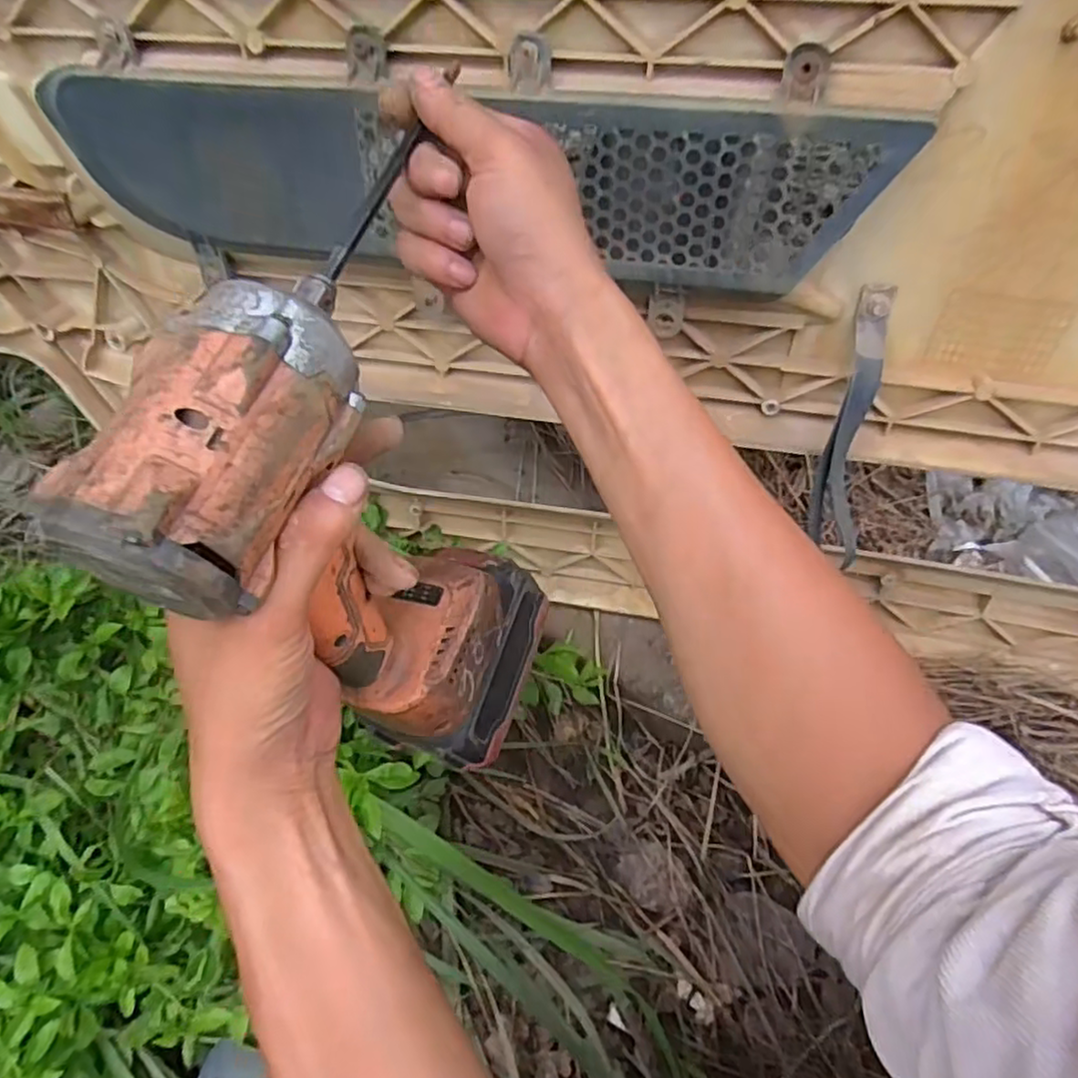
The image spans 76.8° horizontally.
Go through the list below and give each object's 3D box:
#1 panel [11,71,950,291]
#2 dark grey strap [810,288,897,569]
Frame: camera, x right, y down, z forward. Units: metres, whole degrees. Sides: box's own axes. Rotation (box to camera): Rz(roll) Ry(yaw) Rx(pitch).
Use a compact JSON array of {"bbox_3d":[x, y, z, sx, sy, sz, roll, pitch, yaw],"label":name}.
[{"bbox_3d":[-0.061,-0.225,0.433,0.522,0.101,0.019,8,40,8],"label":"panel"},{"bbox_3d":[0.216,-0.076,0.468,0.031,0.021,0.184,8,102,7],"label":"dark grey strap"}]

